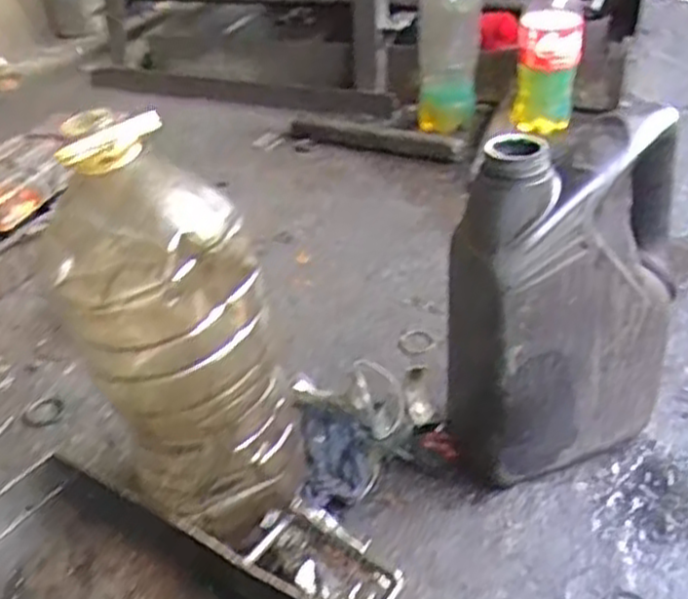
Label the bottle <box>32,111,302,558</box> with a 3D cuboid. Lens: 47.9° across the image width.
[{"bbox_3d":[-0.138,0.033,0.641,0.163,0.355,0.124,0,37,7],"label":"bottle"}]

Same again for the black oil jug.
[{"bbox_3d":[0.206,0.015,0.723,0.209,0.353,0.103,-15,38,-13],"label":"black oil jug"}]

